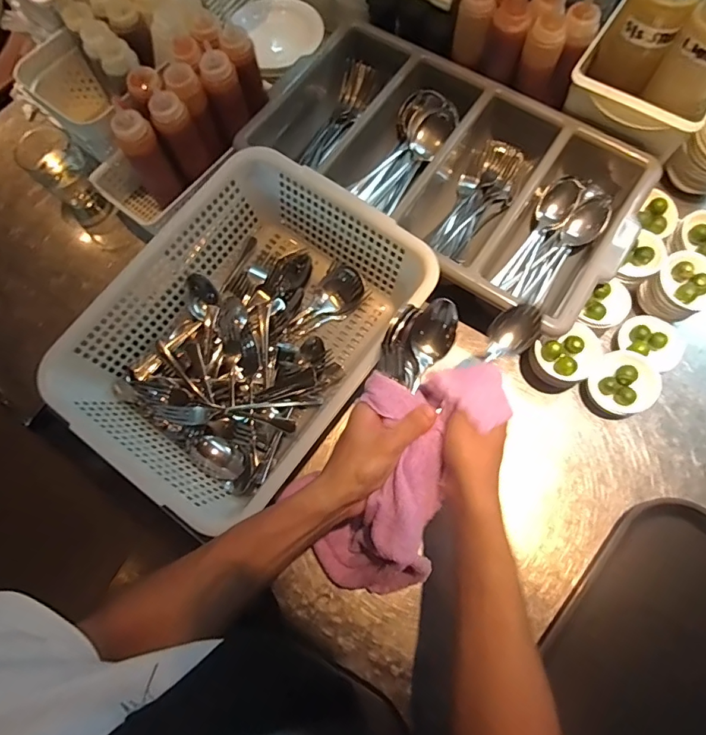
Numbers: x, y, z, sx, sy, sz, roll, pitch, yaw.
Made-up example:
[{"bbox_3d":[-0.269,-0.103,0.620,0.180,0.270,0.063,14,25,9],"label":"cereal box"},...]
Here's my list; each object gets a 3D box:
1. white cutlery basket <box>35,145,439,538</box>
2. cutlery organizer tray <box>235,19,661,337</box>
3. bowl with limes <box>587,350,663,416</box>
[{"bbox_3d":[-0.123,-0.037,0.577,0.292,0.118,0.388,36,77,12],"label":"white cutlery basket"},{"bbox_3d":[0.123,-0.276,0.661,0.498,0.086,0.284,34,76,11],"label":"cutlery organizer tray"},{"bbox_3d":[0.337,0.018,0.590,0.084,0.039,0.075,-26,73,-6],"label":"bowl with limes"}]

